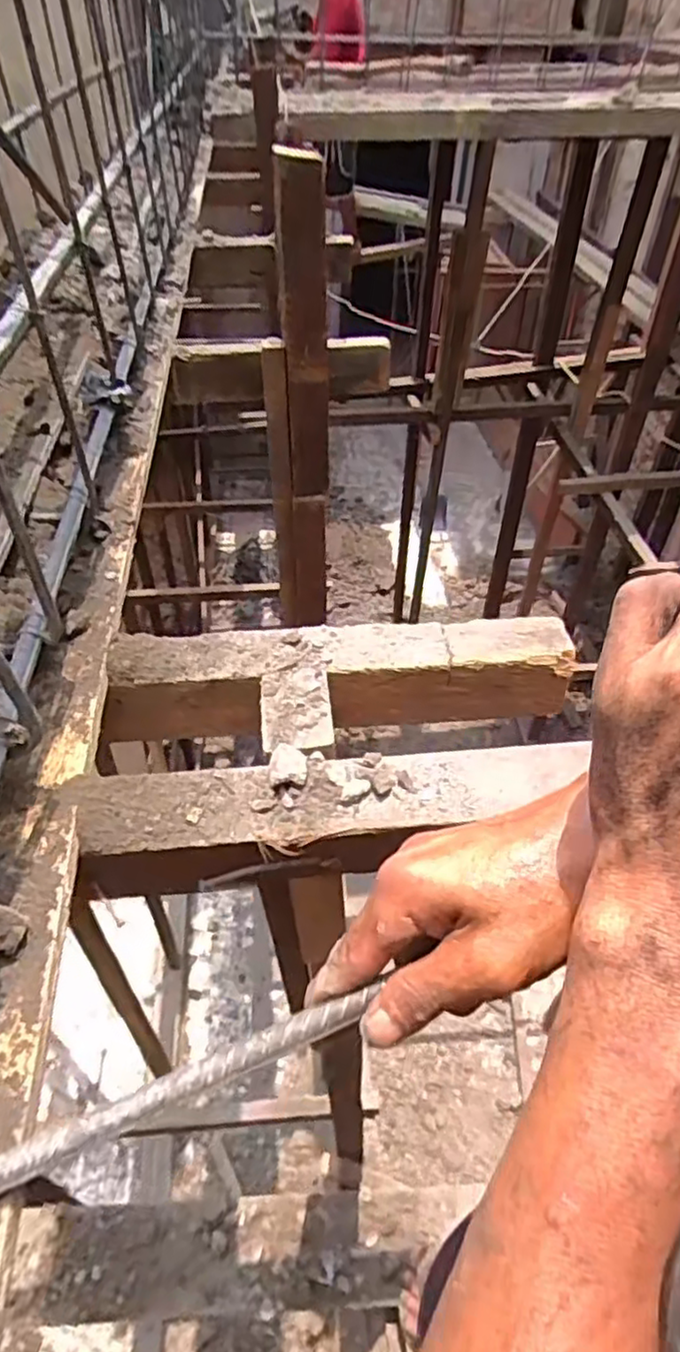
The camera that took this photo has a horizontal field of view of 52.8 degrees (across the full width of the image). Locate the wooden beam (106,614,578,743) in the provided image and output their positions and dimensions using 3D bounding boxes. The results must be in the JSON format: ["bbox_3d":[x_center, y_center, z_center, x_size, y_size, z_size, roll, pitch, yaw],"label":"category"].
[{"bbox_3d":[0.002,0.001,0.511,0.329,0.067,0.047,-3,45,-4],"label":"wooden beam"}]

